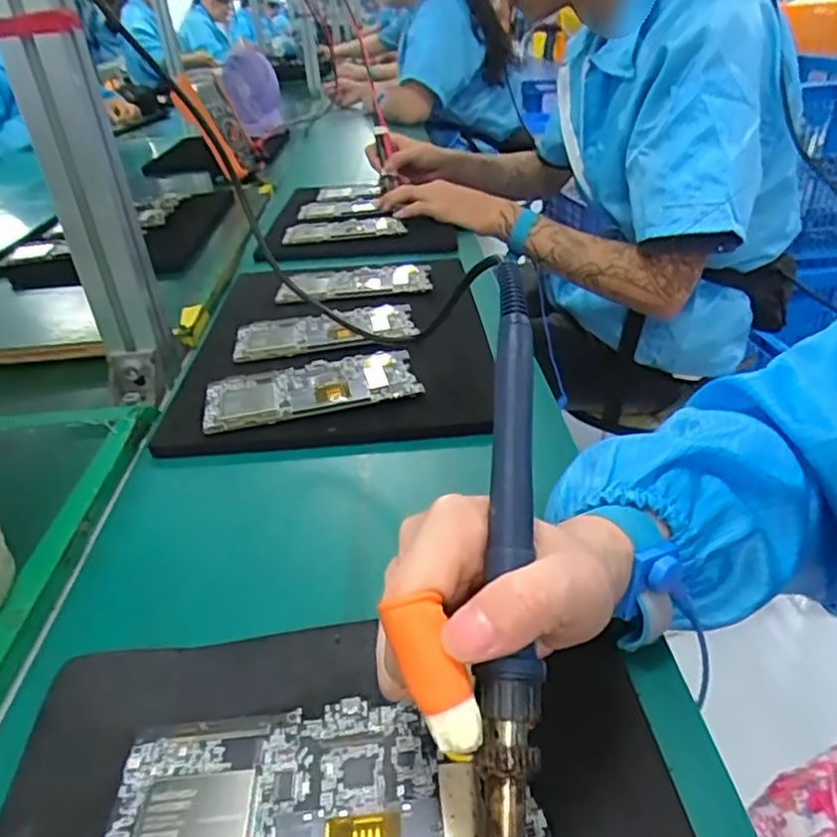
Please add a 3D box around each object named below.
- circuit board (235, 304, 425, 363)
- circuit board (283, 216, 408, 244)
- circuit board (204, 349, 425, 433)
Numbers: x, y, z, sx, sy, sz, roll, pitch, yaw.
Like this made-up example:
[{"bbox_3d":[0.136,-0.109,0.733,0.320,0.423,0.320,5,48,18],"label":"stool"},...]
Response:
[{"bbox_3d":[-0.083,-0.077,0.573,0.155,0.011,0.077,-8,32,-6],"label":"circuit board"},{"bbox_3d":[-0.097,-0.252,0.861,0.156,0.010,0.070,-3,32,2],"label":"circuit board"},{"bbox_3d":[-0.081,-0.025,0.489,0.153,0.008,0.075,-12,33,-8],"label":"circuit board"}]

